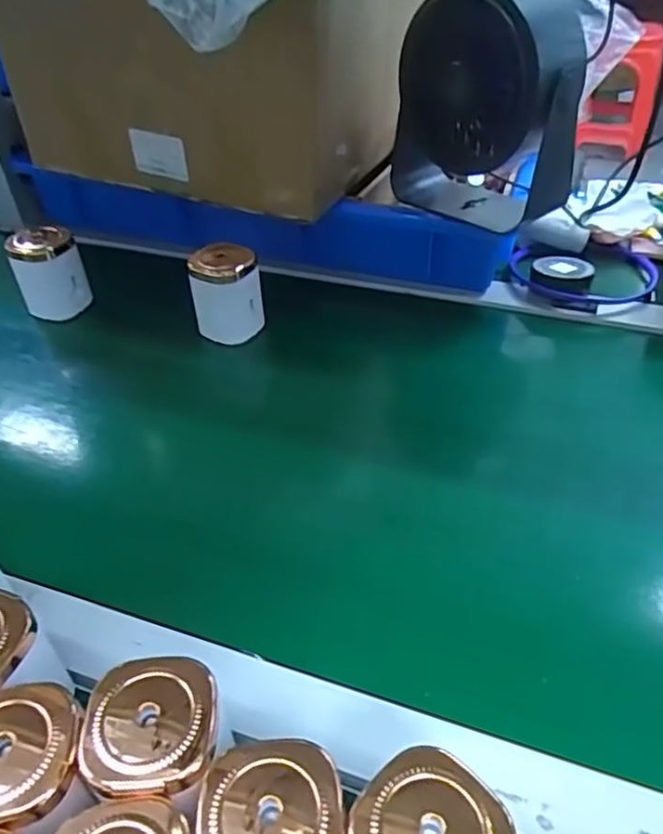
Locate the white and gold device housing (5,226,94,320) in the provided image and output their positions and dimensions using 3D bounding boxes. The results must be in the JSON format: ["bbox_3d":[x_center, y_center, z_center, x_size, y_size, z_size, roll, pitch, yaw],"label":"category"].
[{"bbox_3d":[-0.274,-0.144,0.629,0.063,0.074,0.059,-19,44,-17],"label":"white and gold device housing"}]

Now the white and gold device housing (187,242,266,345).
[{"bbox_3d":[-0.095,-0.114,0.588,0.062,0.074,0.050,-10,42,-8],"label":"white and gold device housing"}]

